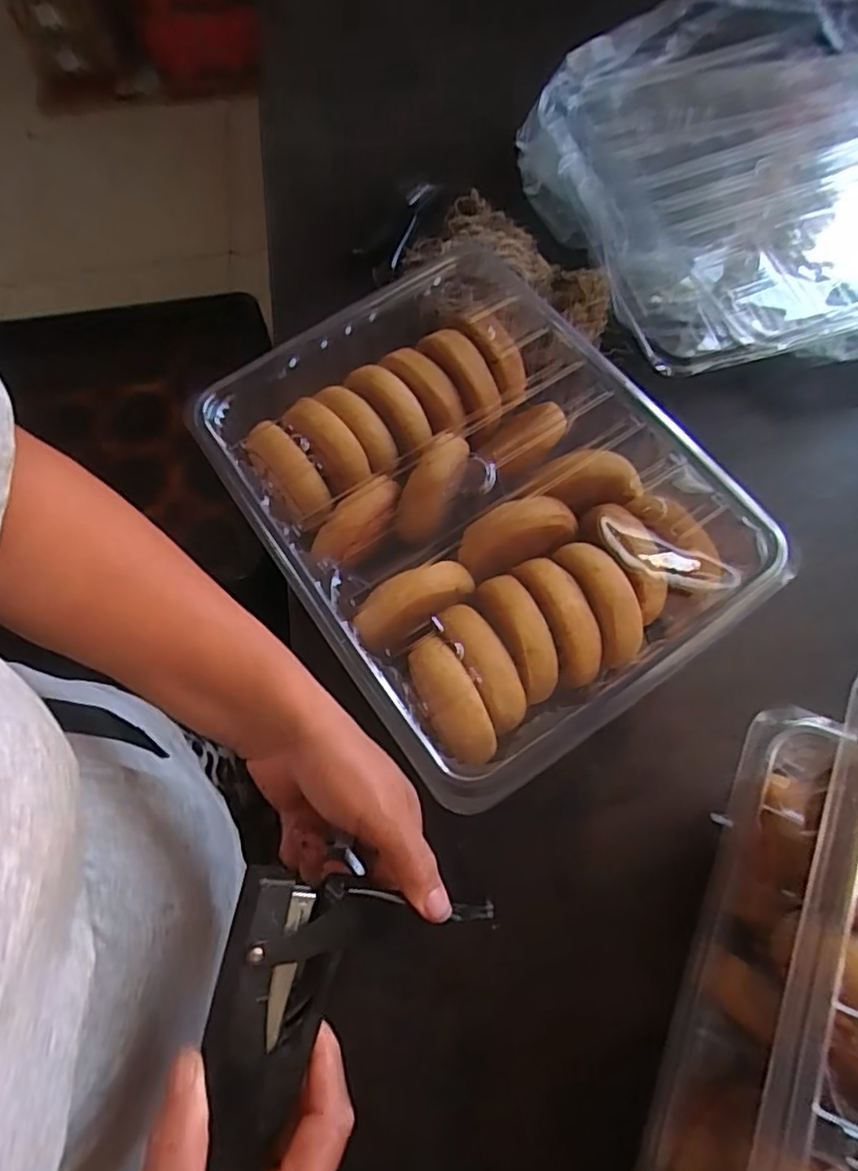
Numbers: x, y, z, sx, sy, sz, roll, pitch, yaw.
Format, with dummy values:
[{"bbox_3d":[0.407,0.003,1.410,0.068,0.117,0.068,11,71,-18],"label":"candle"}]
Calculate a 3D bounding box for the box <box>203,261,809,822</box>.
[{"bbox_3d":[0.034,-0.074,0.506,0.314,0.068,0.395,-34,71,-11],"label":"box"}]

